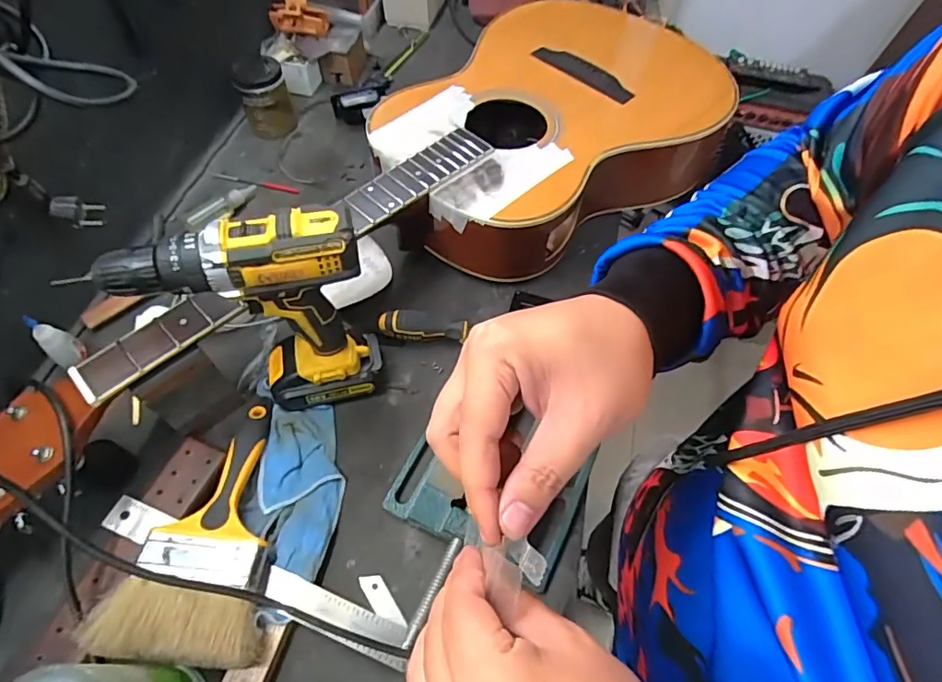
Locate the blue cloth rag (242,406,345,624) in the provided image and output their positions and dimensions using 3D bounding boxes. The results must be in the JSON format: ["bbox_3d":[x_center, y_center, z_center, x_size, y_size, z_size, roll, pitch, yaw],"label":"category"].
[{"bbox_3d":[-0.169,0.150,0.488,0.087,0.020,0.194,4,58,2],"label":"blue cloth rag"}]

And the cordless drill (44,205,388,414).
[{"bbox_3d":[-0.191,-0.021,0.482,0.196,0.203,0.088,-2,58,-2],"label":"cordless drill"}]

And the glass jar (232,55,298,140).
[{"bbox_3d":[-0.298,-0.350,0.762,0.067,0.097,0.067,0,58,0],"label":"glass jar"}]

